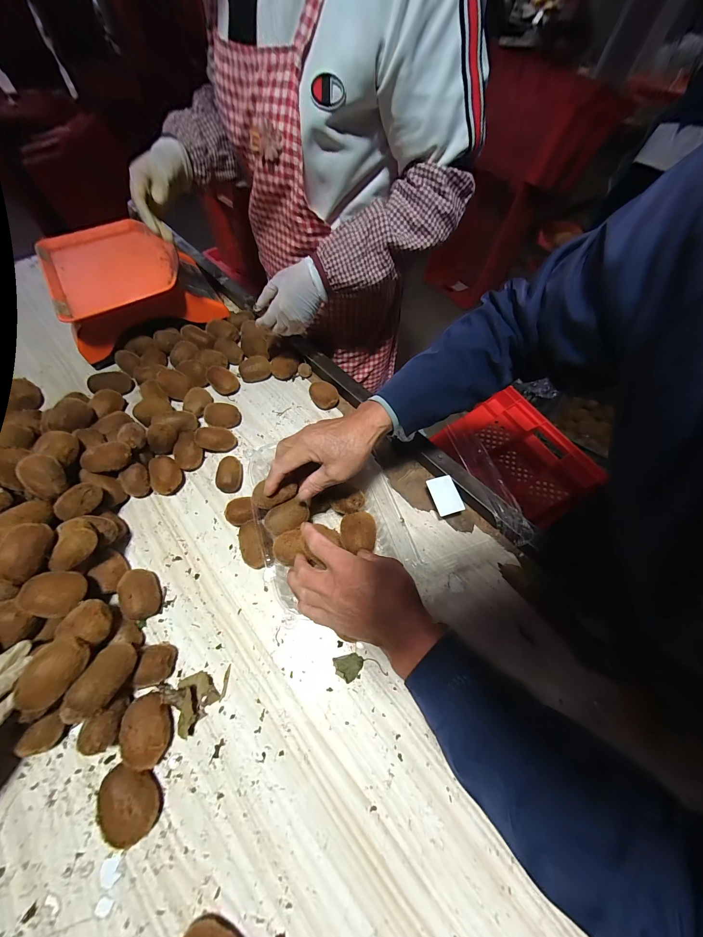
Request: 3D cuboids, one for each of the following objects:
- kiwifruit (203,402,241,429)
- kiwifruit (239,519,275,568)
[{"bbox_3d":[-0.226,-0.090,0.547,0.054,0.039,0.044,6,63,3],"label":"kiwifruit"},{"bbox_3d":[-0.132,0.106,0.437,0.042,0.039,0.064,-12,64,-6],"label":"kiwifruit"}]

